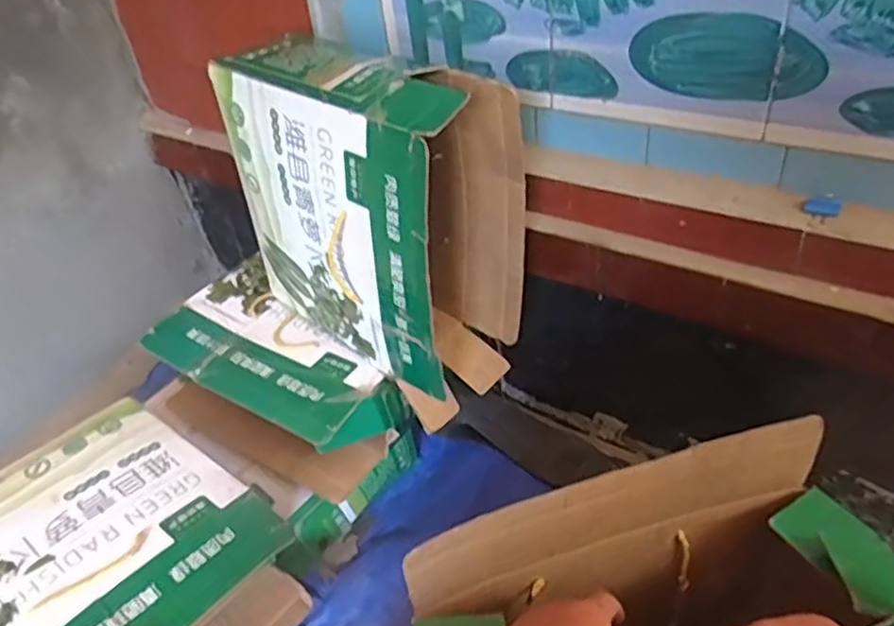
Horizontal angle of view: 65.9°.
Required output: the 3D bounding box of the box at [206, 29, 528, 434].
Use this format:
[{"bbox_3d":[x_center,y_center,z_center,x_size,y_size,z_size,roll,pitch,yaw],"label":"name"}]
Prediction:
[{"bbox_3d":[-0.084,-0.114,0.859,0.324,0.396,0.171,27,50,34],"label":"box"}]

